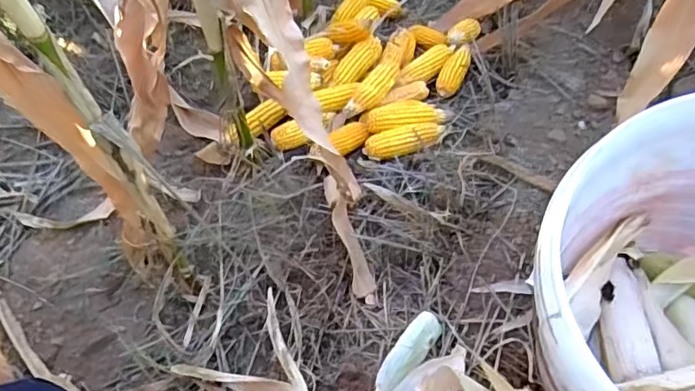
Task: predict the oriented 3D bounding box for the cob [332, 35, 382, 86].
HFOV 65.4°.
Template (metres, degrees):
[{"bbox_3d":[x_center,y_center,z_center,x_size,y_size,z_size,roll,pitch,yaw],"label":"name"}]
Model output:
[{"bbox_3d":[0.021,-0.277,1.118,0.120,0.043,0.045,-45,59,6],"label":"cob"}]

